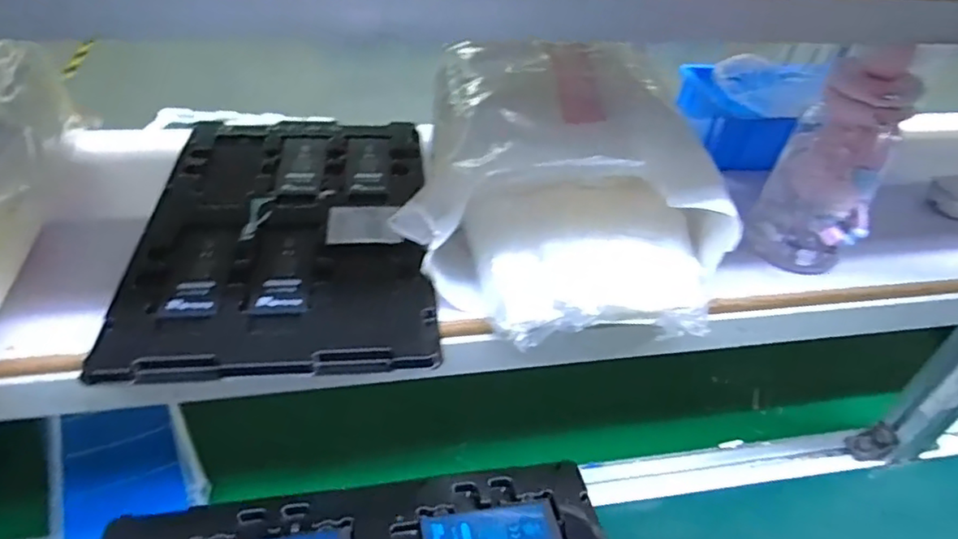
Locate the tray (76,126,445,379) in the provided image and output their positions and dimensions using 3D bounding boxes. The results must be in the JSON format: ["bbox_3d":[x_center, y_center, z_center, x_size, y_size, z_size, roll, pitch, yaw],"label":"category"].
[{"bbox_3d":[-0.158,-0.039,0.526,0.225,0.013,0.317,-1,42,-8],"label":"tray"}]

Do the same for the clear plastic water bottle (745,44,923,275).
[{"bbox_3d":[0.279,-0.078,0.491,0.076,0.181,0.060,25,45,20],"label":"clear plastic water bottle"}]

